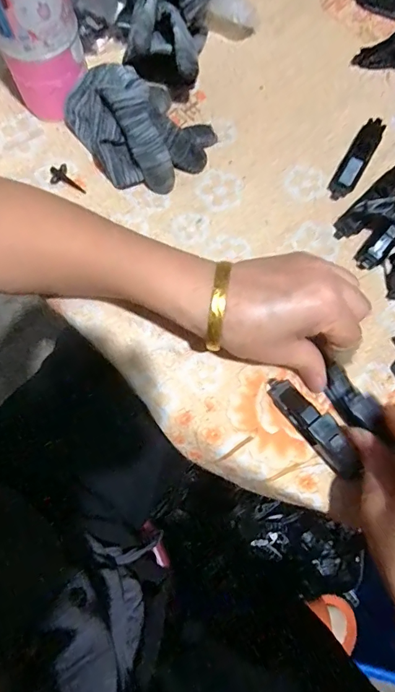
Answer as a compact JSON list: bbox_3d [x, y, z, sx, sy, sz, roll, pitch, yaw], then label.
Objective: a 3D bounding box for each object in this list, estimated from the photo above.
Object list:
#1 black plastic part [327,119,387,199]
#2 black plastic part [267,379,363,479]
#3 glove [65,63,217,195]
[{"bbox_3d":[0.131,-0.155,0.340,0.019,0.016,0.081,28,76,8],"label":"black plastic part"},{"bbox_3d":[0.078,0.053,0.279,0.018,0.019,0.078,-38,78,-10],"label":"black plastic part"},{"bbox_3d":[-0.044,-0.177,0.324,0.092,0.047,0.100,-38,78,-10],"label":"glove"}]

